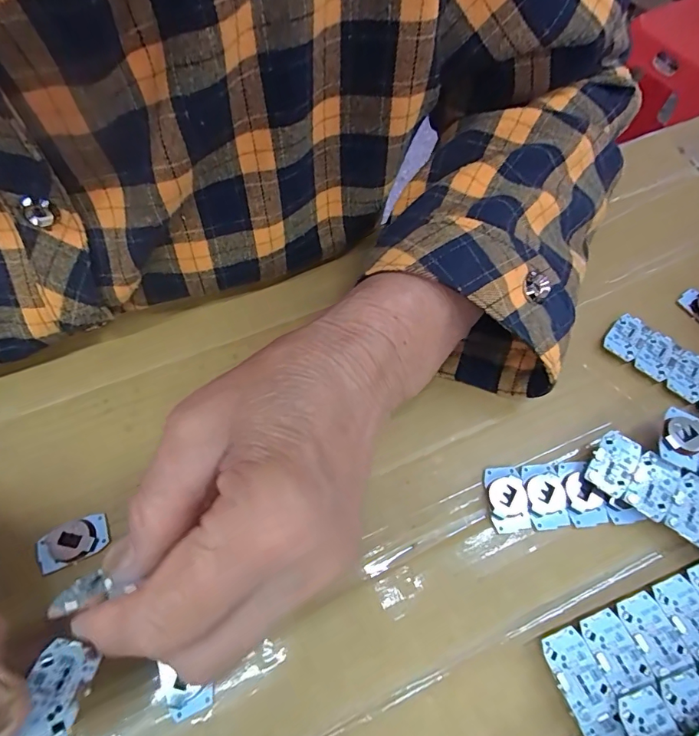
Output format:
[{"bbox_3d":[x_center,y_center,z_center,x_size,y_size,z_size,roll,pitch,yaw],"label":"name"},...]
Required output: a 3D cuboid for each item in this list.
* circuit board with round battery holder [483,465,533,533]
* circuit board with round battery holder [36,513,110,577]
[{"bbox_3d":[0.074,0.062,0.207,0.018,0.006,0.029,-7,65,-4],"label":"circuit board with round battery holder"},{"bbox_3d":[-0.126,0.078,0.197,0.030,0.005,0.019,-23,67,-11],"label":"circuit board with round battery holder"}]

